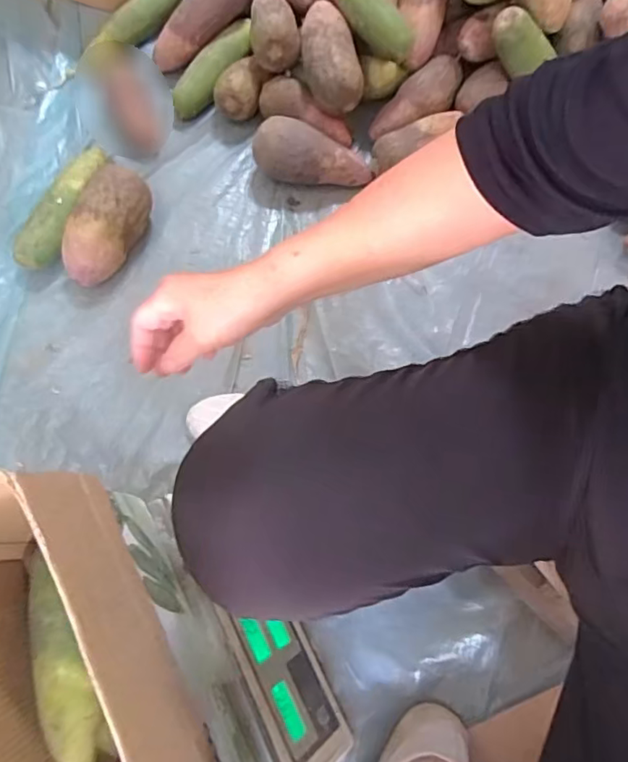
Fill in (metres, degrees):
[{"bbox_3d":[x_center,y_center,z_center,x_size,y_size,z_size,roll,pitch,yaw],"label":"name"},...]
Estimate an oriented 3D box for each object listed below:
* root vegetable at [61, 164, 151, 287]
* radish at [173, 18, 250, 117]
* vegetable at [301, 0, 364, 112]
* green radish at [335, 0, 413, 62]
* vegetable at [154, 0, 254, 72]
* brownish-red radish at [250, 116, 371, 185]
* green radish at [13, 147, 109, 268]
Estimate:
[{"bbox_3d":[-0.281,-0.207,0.729,0.079,0.086,0.162,28,77,6],"label":"root vegetable"},{"bbox_3d":[-0.149,-0.468,0.815,0.053,0.046,0.175,36,78,8],"label":"radish"},{"bbox_3d":[0.021,-0.445,0.758,0.073,0.071,0.160,-9,77,-4],"label":"vegetable"},{"bbox_3d":[0.071,-0.522,0.749,0.070,0.048,0.169,-41,81,-11],"label":"green radish"},{"bbox_3d":[-0.162,-0.542,0.799,0.204,0.067,0.054,-41,79,6],"label":"vegetable"},{"bbox_3d":[-0.003,-0.320,0.769,0.166,0.072,0.075,4,76,-1],"label":"brownish-red radish"},{"bbox_3d":[-0.340,-0.238,0.751,0.062,0.051,0.197,28,77,6],"label":"green radish"}]

